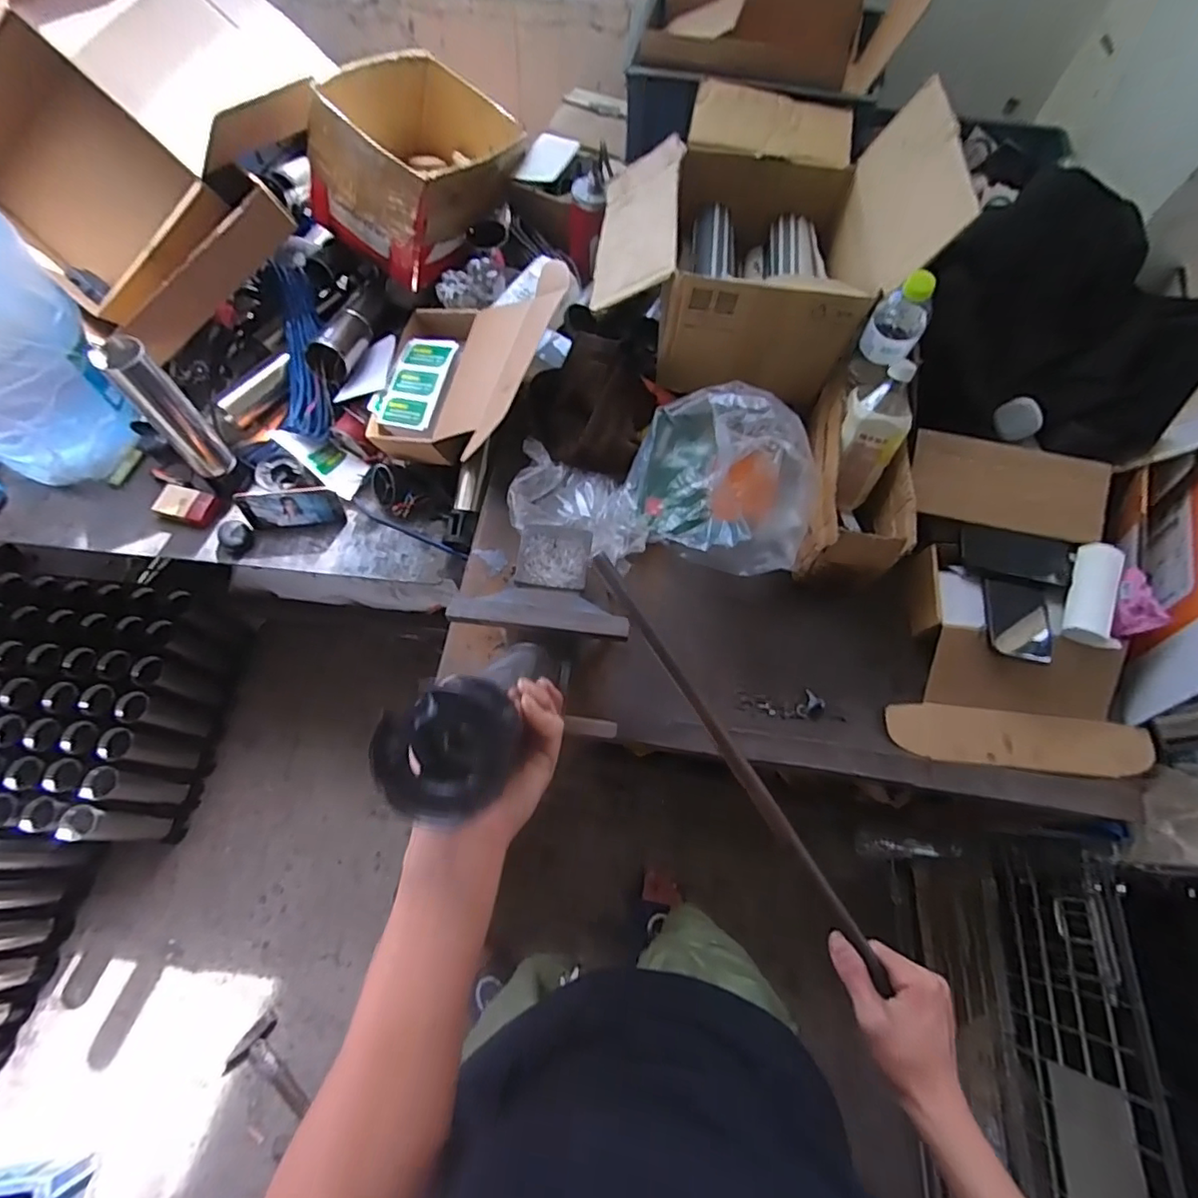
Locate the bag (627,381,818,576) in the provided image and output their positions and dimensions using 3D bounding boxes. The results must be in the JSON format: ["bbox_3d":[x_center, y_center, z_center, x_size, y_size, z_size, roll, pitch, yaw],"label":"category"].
[{"bbox_3d":[0.182,-0.169,0.798,0.265,0.200,0.195,26,68,8],"label":"bag"}]

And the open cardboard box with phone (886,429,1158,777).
[{"bbox_3d":[0.576,-0.005,0.798,0.335,0.157,0.458,0,67,-3],"label":"open cardboard box with phone"}]

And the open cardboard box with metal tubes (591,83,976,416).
[{"bbox_3d":[0.215,-0.565,0.841,0.411,0.259,0.418,5,67,-1],"label":"open cardboard box with metal tubes"}]

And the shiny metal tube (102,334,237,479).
[{"bbox_3d":[-0.663,-0.285,0.896,0.063,0.243,0.053,-33,73,-15],"label":"shiny metal tube"}]

